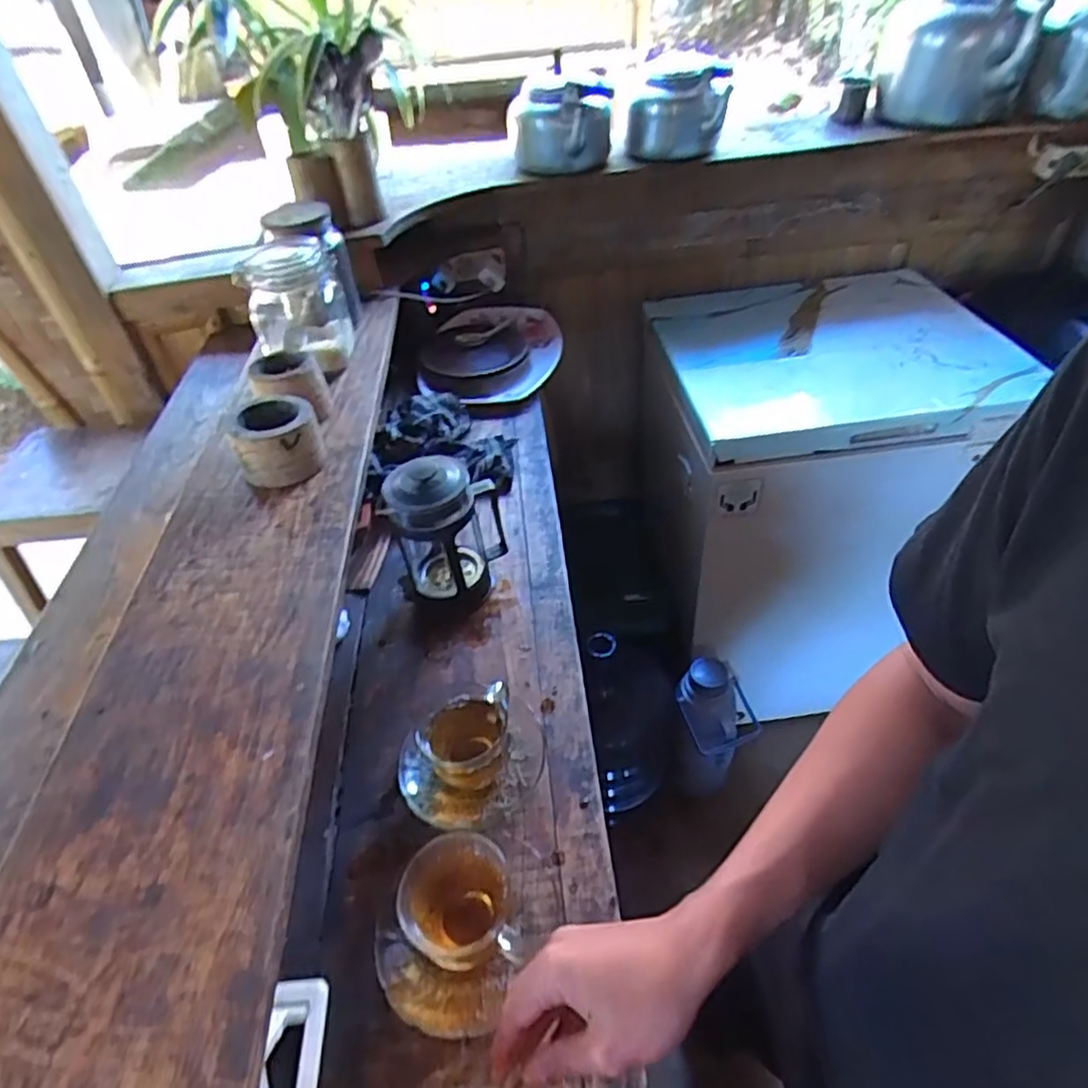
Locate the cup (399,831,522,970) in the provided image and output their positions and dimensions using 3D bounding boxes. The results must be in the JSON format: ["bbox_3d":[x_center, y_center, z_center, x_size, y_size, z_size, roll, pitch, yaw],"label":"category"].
[{"bbox_3d":[-0.062,0.268,0.489,0.079,0.065,0.088,-15,44,-10],"label":"cup"}]

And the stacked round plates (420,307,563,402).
[{"bbox_3d":[-0.090,-0.342,1.169,0.245,0.037,0.317,-6,43,0],"label":"stacked round plates"}]

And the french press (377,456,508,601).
[{"bbox_3d":[-0.111,-0.015,0.725,0.118,0.161,0.087,-4,43,2],"label":"french press"}]

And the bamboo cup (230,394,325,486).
[{"bbox_3d":[-0.289,-0.116,0.720,0.090,0.064,0.092,-17,44,-12],"label":"bamboo cup"}]

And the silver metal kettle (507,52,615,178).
[{"bbox_3d":[0.025,-0.714,1.112,0.172,0.147,0.157,-4,44,3],"label":"silver metal kettle"}]

